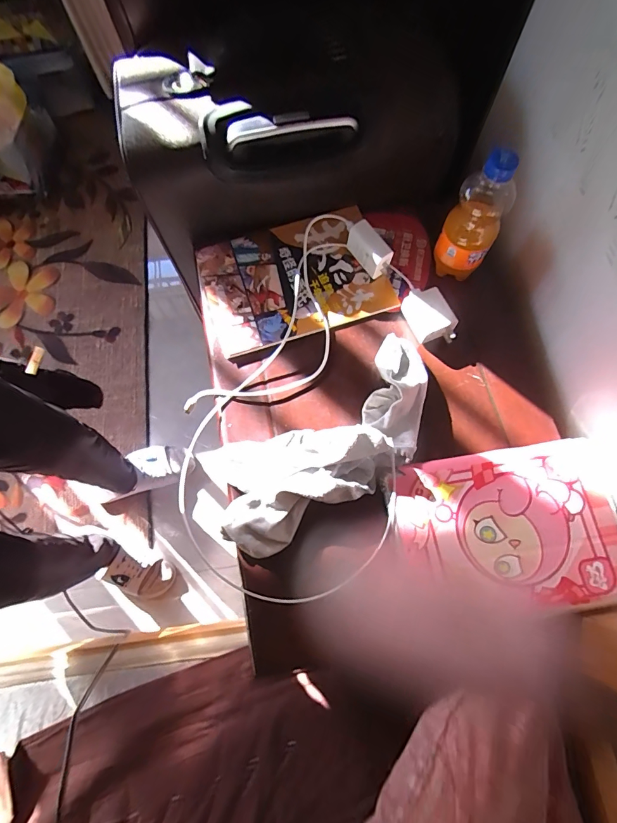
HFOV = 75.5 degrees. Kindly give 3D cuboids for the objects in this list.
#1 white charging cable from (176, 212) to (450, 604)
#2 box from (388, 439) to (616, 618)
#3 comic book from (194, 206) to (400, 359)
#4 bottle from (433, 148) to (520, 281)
[{"bbox_3d":[0.017,-0.033,0.474,0.279,0.048,0.416,33,76,11],"label":"white charging cable"},{"bbox_3d":[0.214,0.129,0.432,0.227,0.028,0.166,-9,72,-1],"label":"box"},{"bbox_3d":[-0.021,-0.180,0.529,0.235,0.020,0.168,-17,72,-4],"label":"comic book"},{"bbox_3d":[0.193,-0.219,0.465,0.059,0.161,0.056,0,76,2],"label":"bottle"}]

